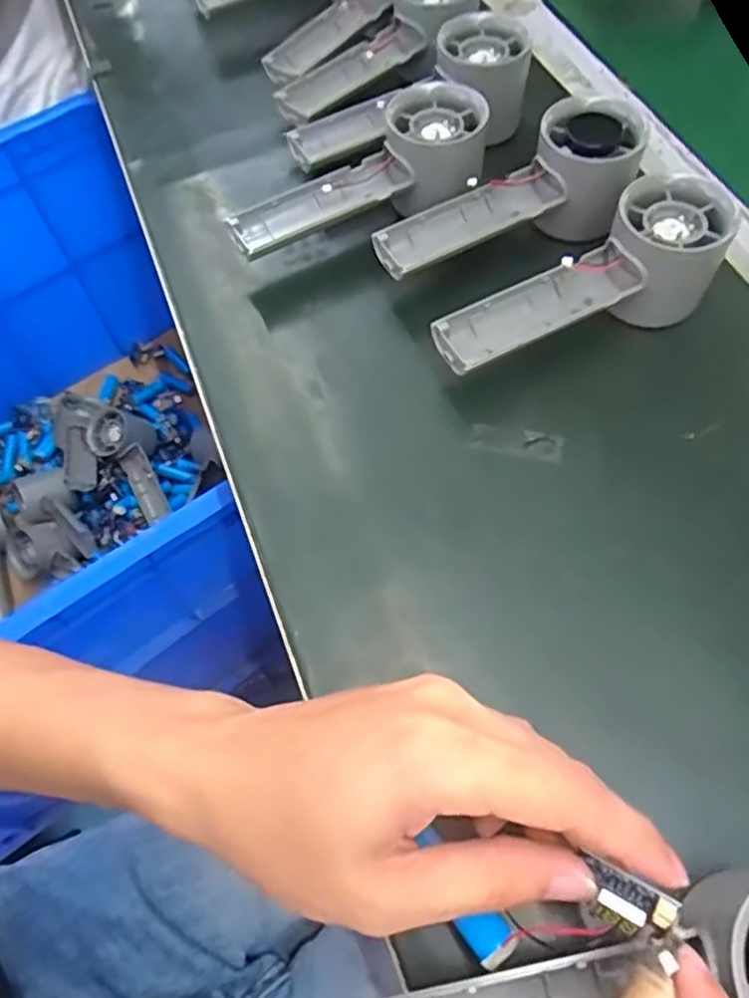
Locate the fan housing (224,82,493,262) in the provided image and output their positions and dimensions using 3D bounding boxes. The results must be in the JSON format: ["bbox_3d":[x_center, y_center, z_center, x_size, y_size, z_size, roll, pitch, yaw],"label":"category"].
[{"bbox_3d":[-0.011,-0.188,0.411,0.157,0.060,0.057,-23,63,-9],"label":"fan housing"}]

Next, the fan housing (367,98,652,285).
[{"bbox_3d":[0.079,-0.165,0.393,0.159,0.059,0.058,-31,65,-13],"label":"fan housing"}]

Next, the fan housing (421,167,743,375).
[{"bbox_3d":[0.103,-0.111,0.354,0.158,0.052,0.056,-21,63,-8],"label":"fan housing"}]

